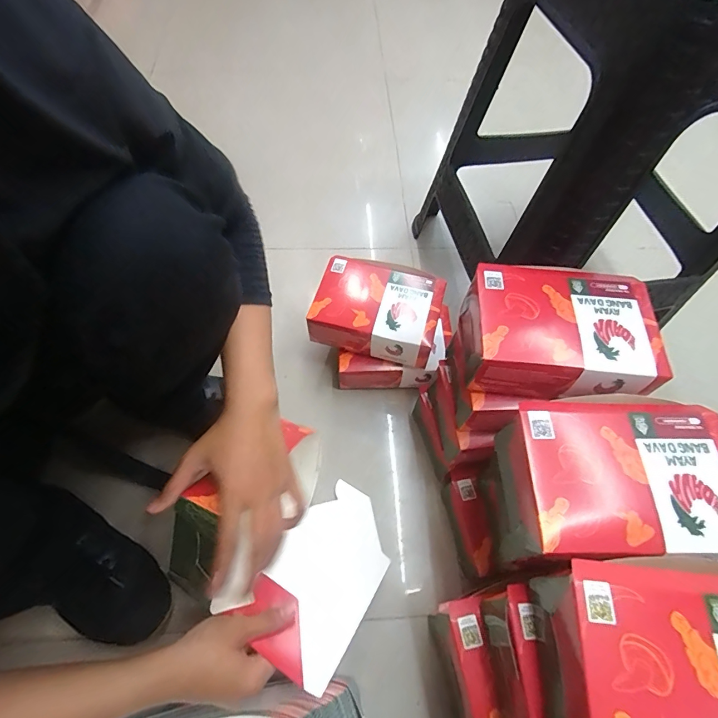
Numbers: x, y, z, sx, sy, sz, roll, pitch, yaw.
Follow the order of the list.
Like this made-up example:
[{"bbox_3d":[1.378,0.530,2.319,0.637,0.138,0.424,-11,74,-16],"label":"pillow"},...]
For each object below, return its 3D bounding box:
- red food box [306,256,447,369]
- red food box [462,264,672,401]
[{"bbox_3d":[0.026,-0.074,0.572,0.172,0.060,0.134,14,61,5],"label":"red food box"},{"bbox_3d":[0.193,-0.026,0.406,0.178,0.061,0.132,8,61,2],"label":"red food box"}]

